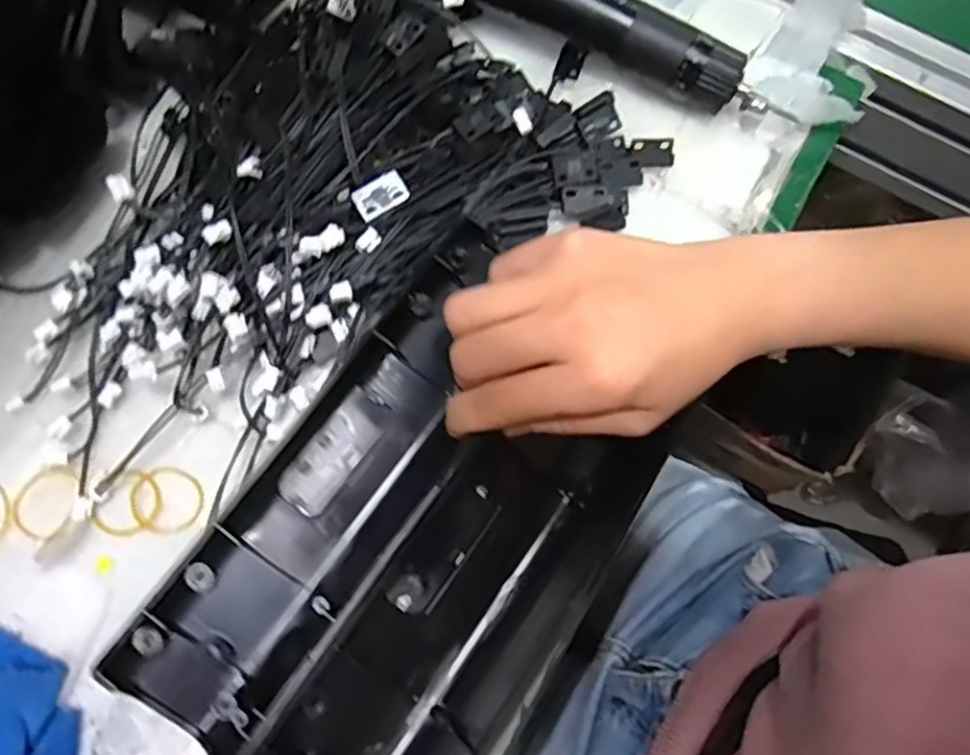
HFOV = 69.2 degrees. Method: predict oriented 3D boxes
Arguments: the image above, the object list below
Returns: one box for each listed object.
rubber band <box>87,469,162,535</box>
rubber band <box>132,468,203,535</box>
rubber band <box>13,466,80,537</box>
[{"bbox_3d":[-0.155,0.056,0.308,0.023,0.007,0.028,29,73,9],"label":"rubber band"},{"bbox_3d":[-0.141,0.054,0.311,0.031,0.004,0.029,1,73,-2],"label":"rubber band"},{"bbox_3d":[-0.191,0.053,0.306,0.028,0.006,0.031,13,71,4],"label":"rubber band"}]

